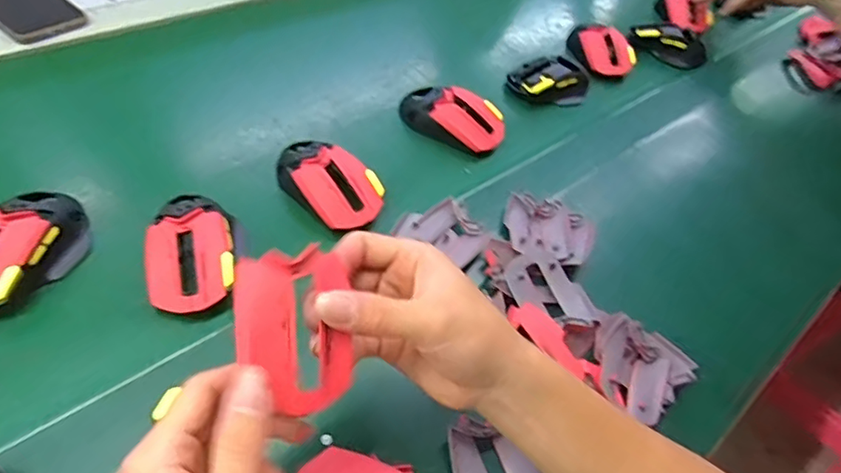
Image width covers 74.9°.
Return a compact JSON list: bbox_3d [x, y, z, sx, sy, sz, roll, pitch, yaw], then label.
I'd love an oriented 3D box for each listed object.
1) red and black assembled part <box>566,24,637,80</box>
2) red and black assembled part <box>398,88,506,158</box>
[{"bbox_3d":[0.242,-0.251,0.752,0.096,0.050,0.063,32,53,24],"label":"red and black assembled part"},{"bbox_3d":[0.034,-0.133,0.602,0.114,0.040,0.059,20,49,15],"label":"red and black assembled part"}]

